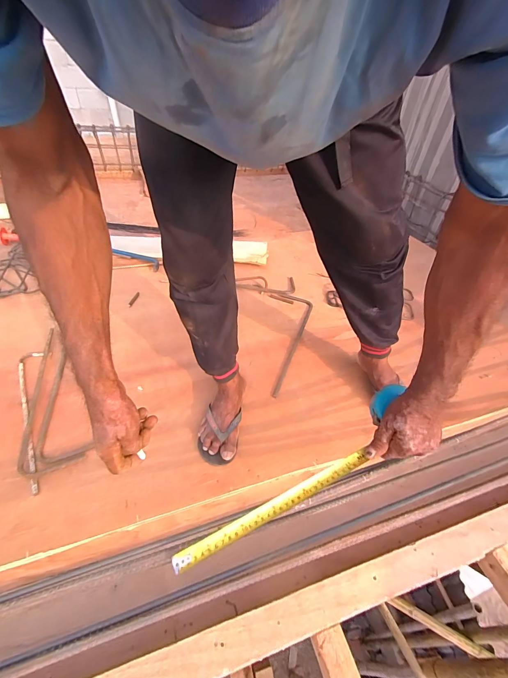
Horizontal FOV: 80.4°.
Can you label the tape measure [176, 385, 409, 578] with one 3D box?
[{"bbox_3d":[0.074,0.207,0.448,0.411,0.059,0.060,-31,52,-15],"label":"tape measure"}]

